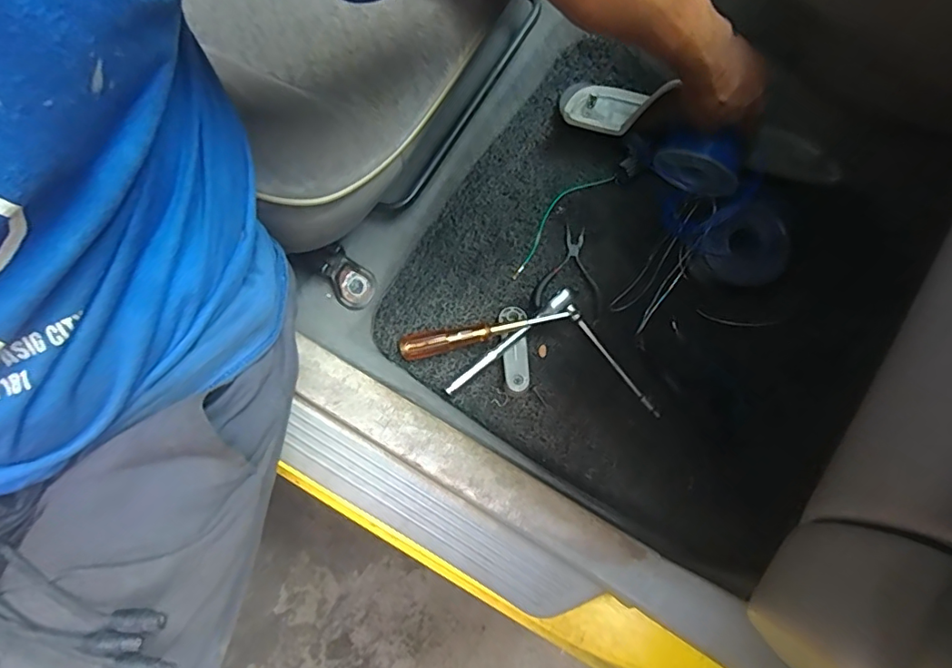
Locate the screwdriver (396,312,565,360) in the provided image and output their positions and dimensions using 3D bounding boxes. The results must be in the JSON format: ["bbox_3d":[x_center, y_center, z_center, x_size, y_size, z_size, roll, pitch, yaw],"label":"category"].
[{"bbox_3d":[0.006,0.001,0.616,0.193,0.029,0.028,-10,78,-3],"label":"screwdriver"}]

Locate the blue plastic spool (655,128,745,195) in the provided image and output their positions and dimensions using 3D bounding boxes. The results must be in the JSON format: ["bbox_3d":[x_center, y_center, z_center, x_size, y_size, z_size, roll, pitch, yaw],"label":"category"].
[{"bbox_3d":[0.260,-0.198,0.609,0.092,0.088,0.039,31,80,6],"label":"blue plastic spool"}]

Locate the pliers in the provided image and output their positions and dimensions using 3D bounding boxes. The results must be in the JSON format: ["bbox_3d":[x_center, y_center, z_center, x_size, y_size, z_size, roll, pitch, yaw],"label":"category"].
[{"bbox_3d":[0.122,-0.077,0.646,0.081,0.011,0.110,14,78,2],"label":"pliers"}]

